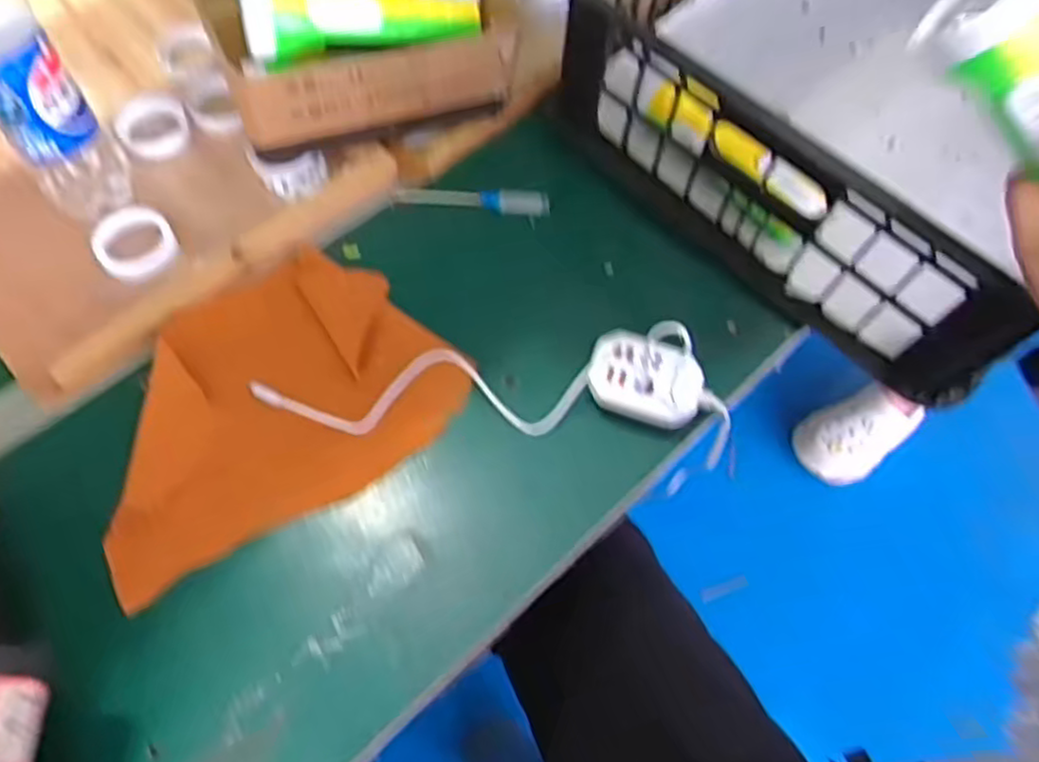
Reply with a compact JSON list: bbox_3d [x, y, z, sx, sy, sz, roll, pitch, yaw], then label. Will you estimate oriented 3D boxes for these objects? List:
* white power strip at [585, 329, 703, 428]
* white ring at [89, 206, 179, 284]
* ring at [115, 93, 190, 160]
[{"bbox_3d":[0.085,0.001,0.490,0.077,0.029,0.051,20,65,8],"label":"white power strip"},{"bbox_3d":[-0.281,-0.100,0.528,0.053,0.021,0.052,1,64,-1],"label":"white ring"},{"bbox_3d":[-0.299,-0.207,0.584,0.051,0.020,0.051,1,64,-1],"label":"ring"}]

